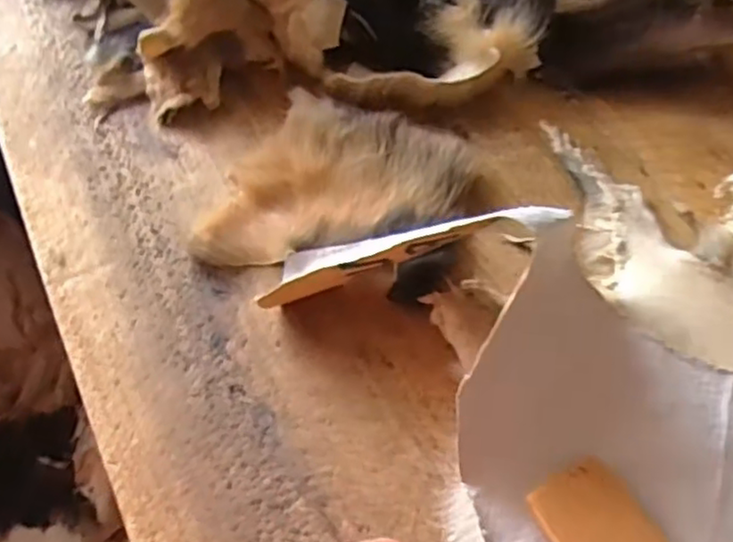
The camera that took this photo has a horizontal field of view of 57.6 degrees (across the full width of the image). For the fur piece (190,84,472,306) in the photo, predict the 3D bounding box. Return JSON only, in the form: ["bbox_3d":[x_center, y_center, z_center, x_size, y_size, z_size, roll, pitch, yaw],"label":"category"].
[{"bbox_3d":[-0.013,-0.050,0.444,0.160,0.025,0.138,16,59,13],"label":"fur piece"}]

